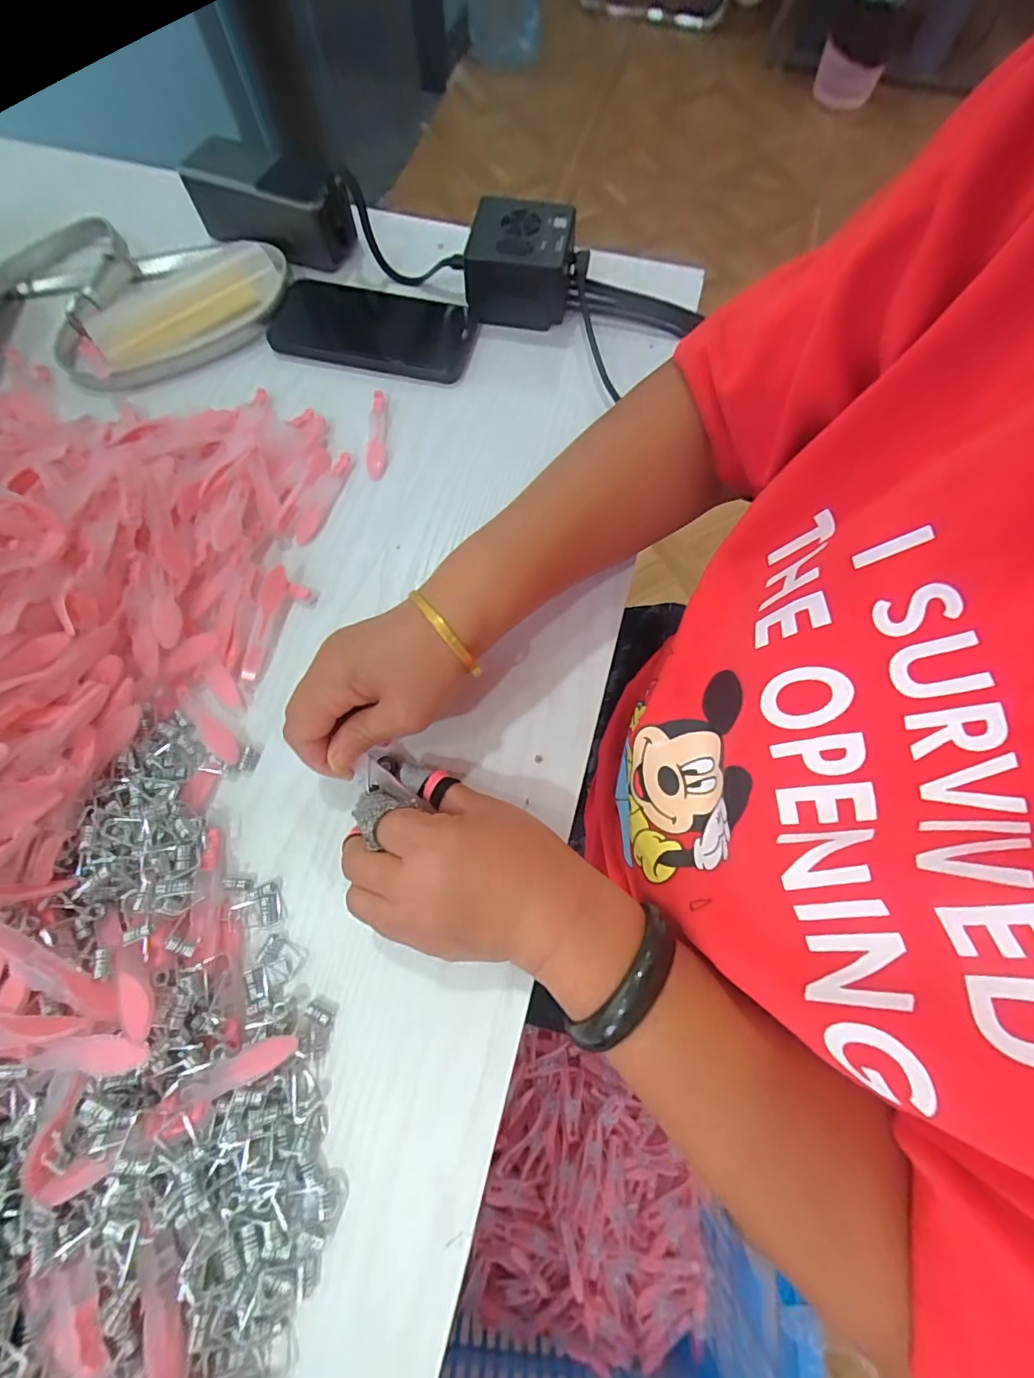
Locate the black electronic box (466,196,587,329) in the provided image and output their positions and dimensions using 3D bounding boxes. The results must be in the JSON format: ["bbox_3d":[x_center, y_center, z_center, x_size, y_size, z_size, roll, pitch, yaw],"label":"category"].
[{"bbox_3d":[0.005,-0.339,0.399,0.089,0.042,0.079,3,73,0],"label":"black electronic box"}]

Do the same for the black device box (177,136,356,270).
[{"bbox_3d":[-0.194,-0.385,0.401,0.128,0.058,0.043,16,73,4],"label":"black device box"}]

